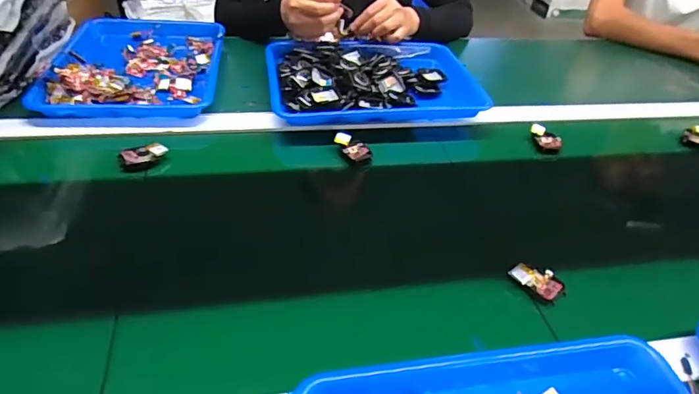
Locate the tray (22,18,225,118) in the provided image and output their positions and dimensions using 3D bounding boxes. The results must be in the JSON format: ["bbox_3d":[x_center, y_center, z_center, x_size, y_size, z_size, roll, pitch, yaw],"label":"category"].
[{"bbox_3d":[-0.346,-0.225,0.792,0.253,0.040,0.316,-1,44,-9],"label":"tray"}]

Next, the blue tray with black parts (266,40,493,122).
[{"bbox_3d":[0.037,-0.212,0.802,0.340,0.046,0.266,-2,44,-10],"label":"blue tray with black parts"}]

